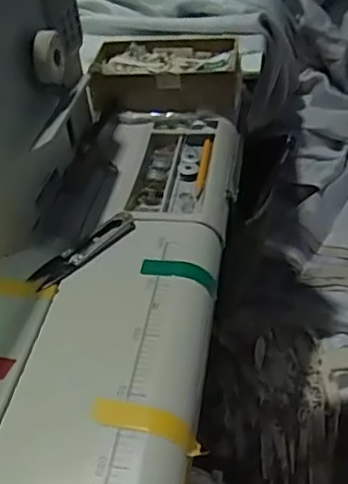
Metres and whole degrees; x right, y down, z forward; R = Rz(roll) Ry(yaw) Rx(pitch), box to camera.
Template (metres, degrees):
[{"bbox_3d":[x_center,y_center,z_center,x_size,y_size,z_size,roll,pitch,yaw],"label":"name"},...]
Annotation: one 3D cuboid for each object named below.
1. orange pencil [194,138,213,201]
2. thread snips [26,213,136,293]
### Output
[{"bbox_3d":[0.029,-0.075,0.592,0.009,0.006,0.104,1,40,10],"label":"orange pencil"},{"bbox_3d":[-0.072,0.006,0.491,0.027,0.008,0.100,30,52,36],"label":"thread snips"}]

